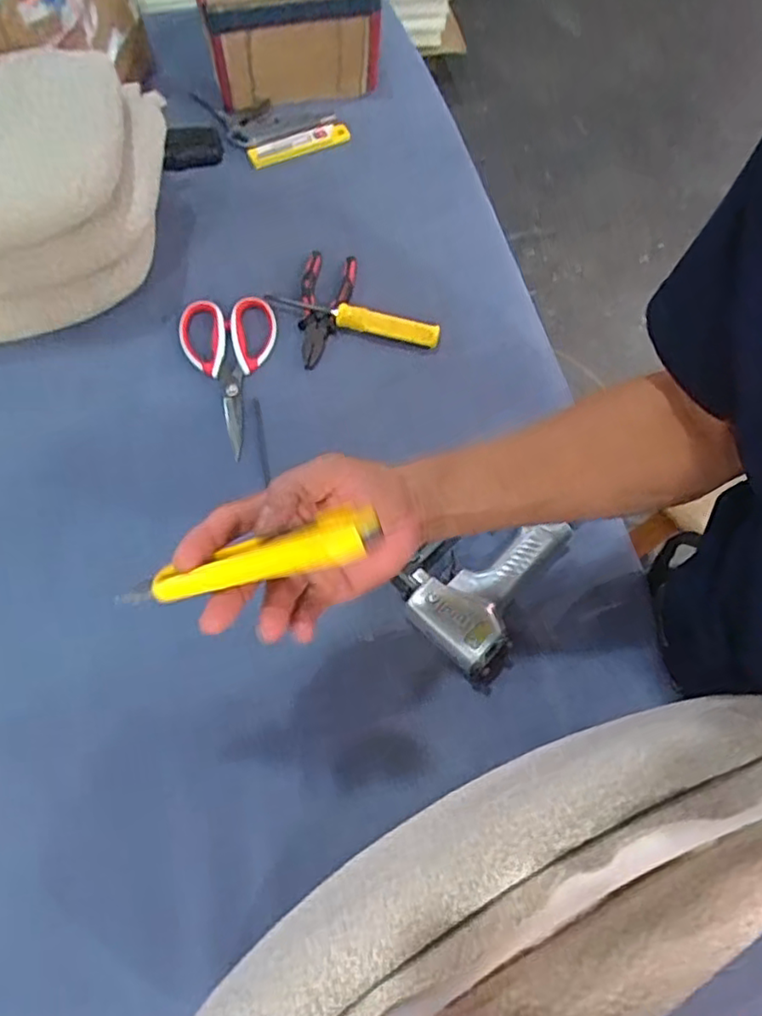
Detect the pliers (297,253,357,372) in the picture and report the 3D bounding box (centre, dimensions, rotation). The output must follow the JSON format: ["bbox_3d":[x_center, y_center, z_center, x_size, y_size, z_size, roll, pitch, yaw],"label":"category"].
[{"bbox_3d":[-0.064,-0.218,0.696,0.053,0.026,0.139,13,78,3],"label":"pliers"}]

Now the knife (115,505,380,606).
[{"bbox_3d":[-0.070,0.028,0.324,0.145,0.016,0.023,-17,63,20],"label":"knife"}]

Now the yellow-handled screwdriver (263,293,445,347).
[{"bbox_3d":[-0.030,-0.208,0.688,0.189,0.027,0.022,14,67,4],"label":"yellow-handled screwdriver"}]

